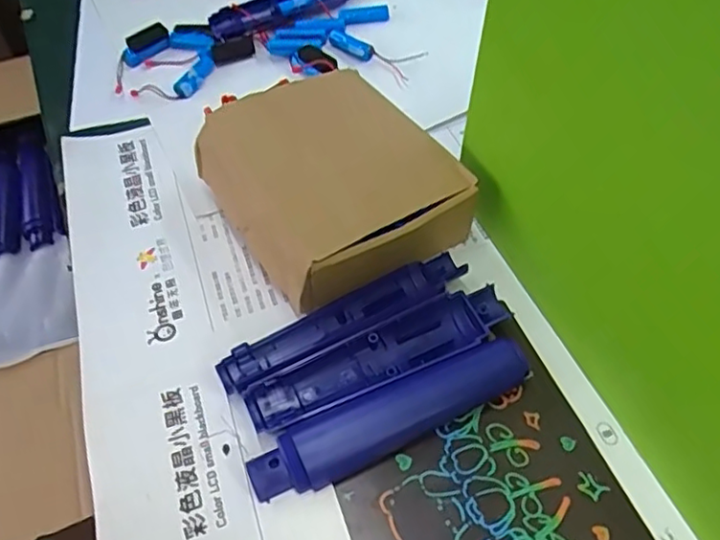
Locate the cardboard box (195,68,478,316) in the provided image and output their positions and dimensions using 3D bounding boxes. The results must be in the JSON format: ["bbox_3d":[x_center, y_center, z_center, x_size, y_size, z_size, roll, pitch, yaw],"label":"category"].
[{"bbox_3d":[-0.020,-0.062,0.447,0.132,0.055,0.159,-29,54,-17],"label":"cardboard box"}]

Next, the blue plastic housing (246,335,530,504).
[{"bbox_3d":[0.019,0.084,0.369,0.169,0.013,0.033,-22,52,-12],"label":"blue plastic housing"}]

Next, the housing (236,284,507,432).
[{"bbox_3d":[0.013,0.053,0.388,0.165,0.015,0.037,-22,52,-12],"label":"housing"}]

